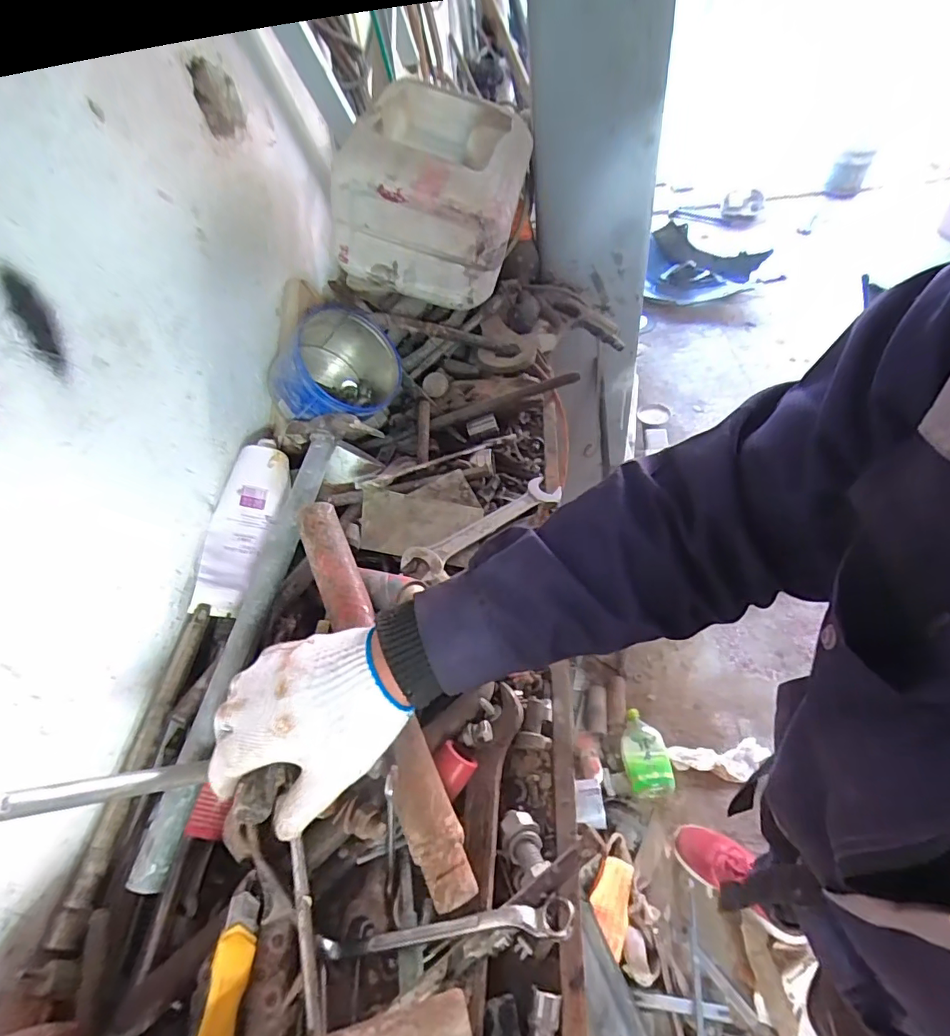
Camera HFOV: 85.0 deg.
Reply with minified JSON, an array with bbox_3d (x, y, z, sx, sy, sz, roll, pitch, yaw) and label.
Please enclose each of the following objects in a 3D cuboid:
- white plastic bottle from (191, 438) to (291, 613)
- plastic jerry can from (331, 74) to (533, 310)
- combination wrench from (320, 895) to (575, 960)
[{"bbox_3d":[-0.242,0.006,0.541,0.048,0.034,0.189,6,67,10],"label":"white plastic bottle"},{"bbox_3d":[-0.049,-0.474,0.758,0.224,0.191,0.365,15,51,-3],"label":"plastic jerry can"},{"bbox_3d":[-0.027,0.297,0.370,0.197,0.018,0.021,-19,49,13],"label":"combination wrench"}]

